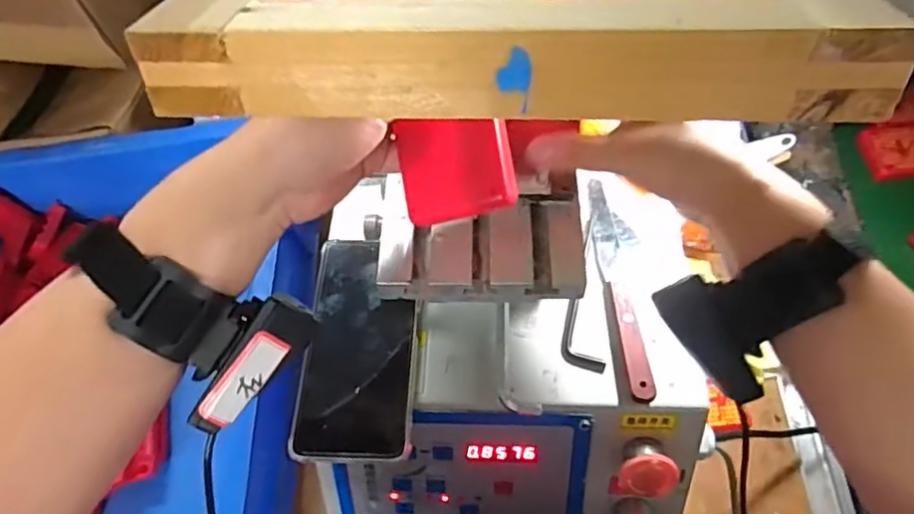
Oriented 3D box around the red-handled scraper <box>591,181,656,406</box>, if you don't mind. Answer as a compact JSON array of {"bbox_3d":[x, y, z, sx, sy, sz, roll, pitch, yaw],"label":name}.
[{"bbox_3d":[0.122,0.016,0.450,0.031,0.014,0.179,-2,61,3],"label":"red-handled scraper"}]

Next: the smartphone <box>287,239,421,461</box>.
[{"bbox_3d":[-0.067,0.062,0.438,0.077,0.015,0.159,0,61,4],"label":"smartphone"}]

